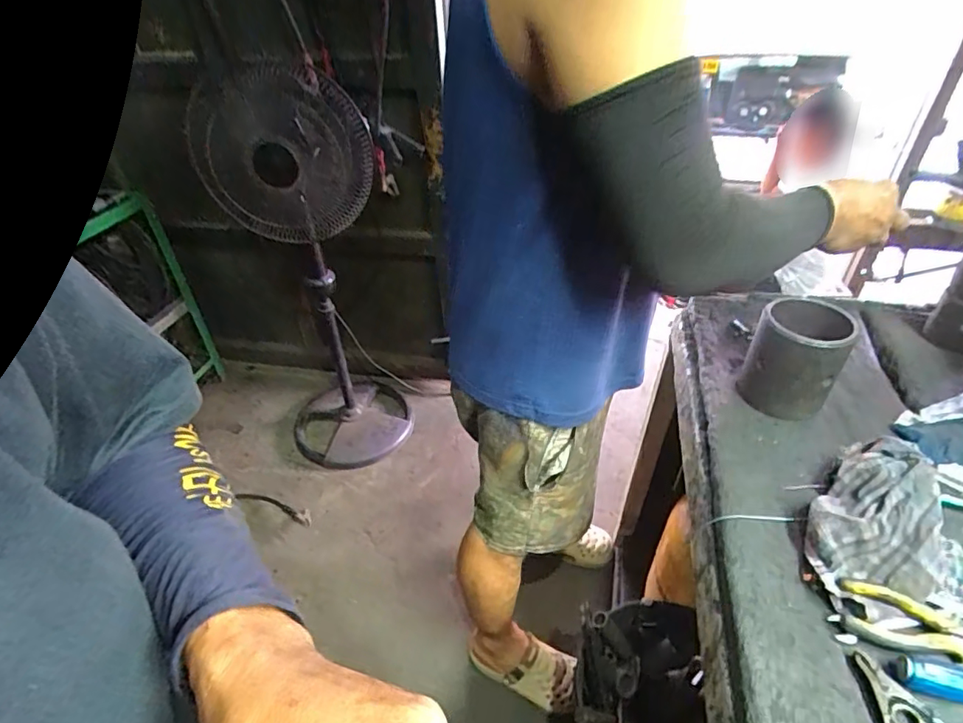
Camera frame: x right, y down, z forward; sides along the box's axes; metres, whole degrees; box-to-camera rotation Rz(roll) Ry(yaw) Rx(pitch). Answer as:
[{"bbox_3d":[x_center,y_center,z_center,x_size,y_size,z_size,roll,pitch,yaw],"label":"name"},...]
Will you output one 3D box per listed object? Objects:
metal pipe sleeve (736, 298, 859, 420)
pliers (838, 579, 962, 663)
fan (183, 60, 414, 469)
[{"bbox_3d":[0.420,-0.001,0.709,0.108,0.127,0.110,20,44,25],"label":"metal pipe sleeve"},{"bbox_3d":[0.412,0.238,0.470,0.151,0.022,0.045,8,40,13],"label":"pliers"},{"bbox_3d":[-0.507,-0.229,1.561,0.371,1.091,0.476,-26,44,-26],"label":"fan"}]

